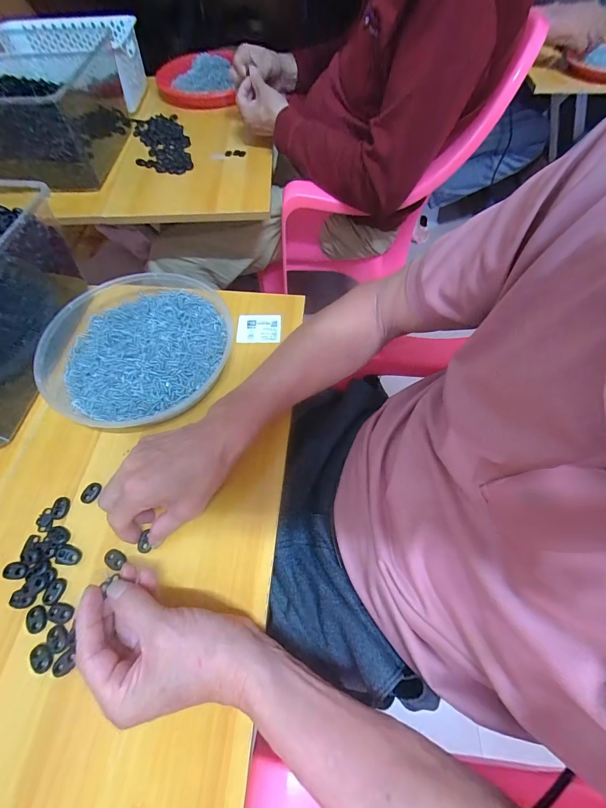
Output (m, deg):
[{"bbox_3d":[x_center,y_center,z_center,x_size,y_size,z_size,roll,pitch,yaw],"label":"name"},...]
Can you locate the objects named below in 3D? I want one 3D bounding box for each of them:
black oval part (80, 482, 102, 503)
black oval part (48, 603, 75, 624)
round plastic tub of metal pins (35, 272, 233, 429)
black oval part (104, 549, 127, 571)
[{"bbox_3d":[-0.224,0.094,0.356,0.013,0.009,0.022,7,62,4],"label":"black oval part"},{"bbox_3d":[-0.220,0.189,0.304,0.023,0.004,0.015,9,62,5],"label":"black oval part"},{"bbox_3d":[-0.205,-0.073,0.427,0.210,0.040,0.233,14,62,8],"label":"round plastic tub of metal pins"},{"bbox_3d":[-0.181,0.148,0.322,0.022,0.004,0.014,26,64,13],"label":"black oval part"}]

